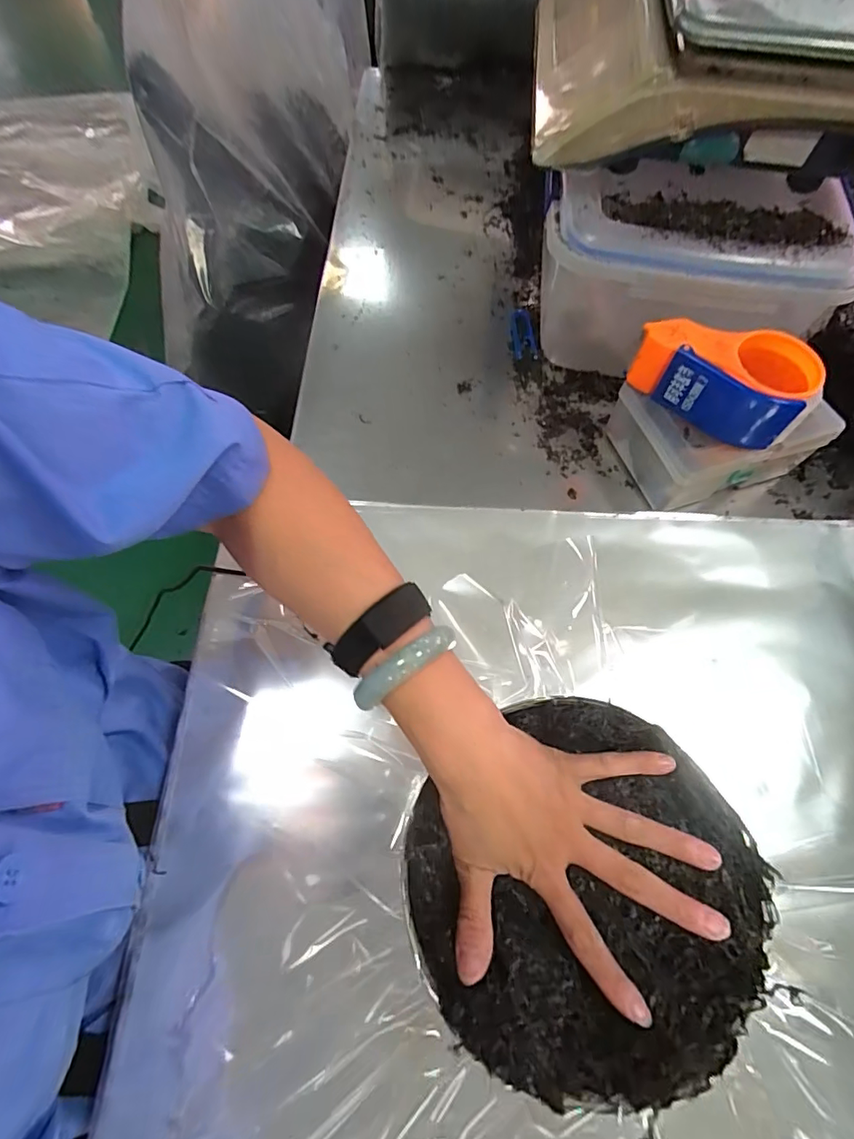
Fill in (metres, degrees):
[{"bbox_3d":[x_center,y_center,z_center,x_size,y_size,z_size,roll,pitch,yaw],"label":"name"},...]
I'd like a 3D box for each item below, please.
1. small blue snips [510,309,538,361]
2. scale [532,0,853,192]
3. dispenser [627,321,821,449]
[{"bbox_3d":[0.117,-0.291,0.634,0.027,0.004,0.083,-3,65,-3],"label":"small blue snips"},{"bbox_3d":[0.280,-0.520,0.501,0.333,0.118,0.332,5,65,0],"label":"scale"},{"bbox_3d":[0.274,-0.181,0.477,0.153,0.061,0.085,36,69,14],"label":"dispenser"}]

